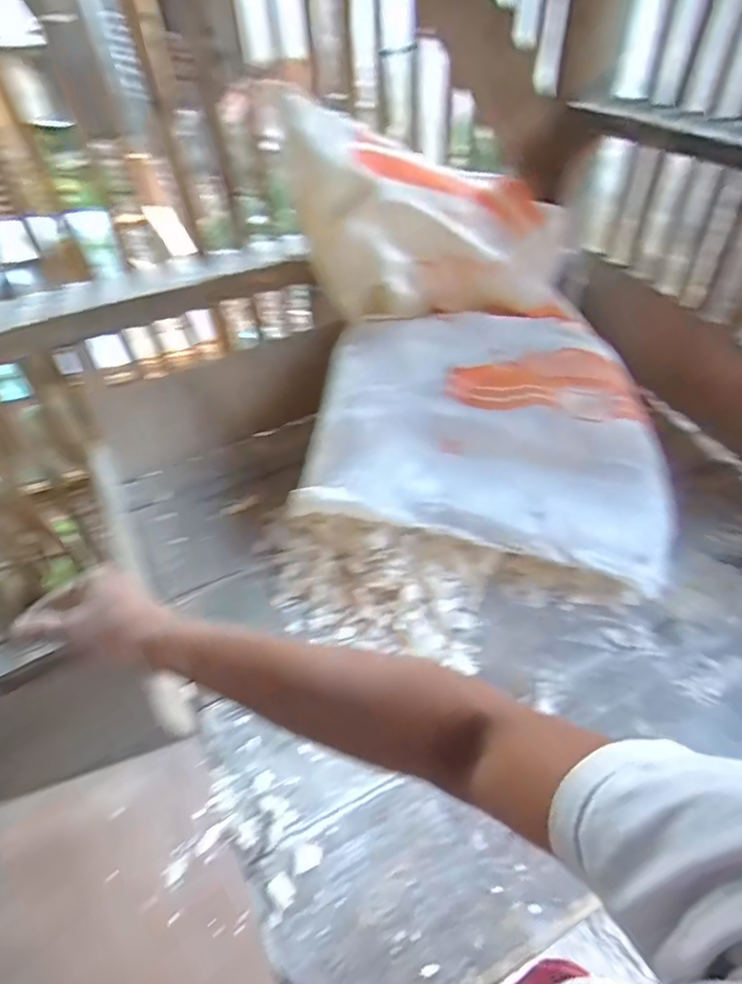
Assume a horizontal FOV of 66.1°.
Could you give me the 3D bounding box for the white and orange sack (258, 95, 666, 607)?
[{"bbox_3d":[0.126,-0.227,0.762,0.475,0.341,0.618,-5,46,-2],"label":"white and orange sack"}]

